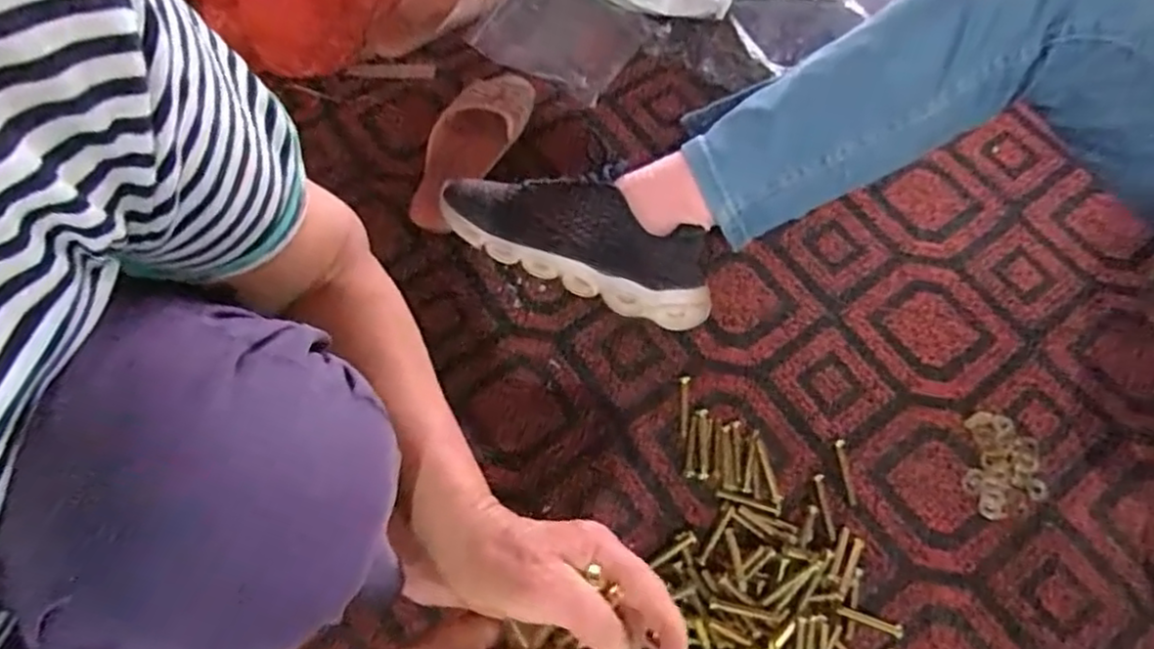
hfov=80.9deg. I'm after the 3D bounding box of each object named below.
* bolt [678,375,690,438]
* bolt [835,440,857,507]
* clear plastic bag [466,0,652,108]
[{"bbox_3d":[0.094,0.072,0.598,0.009,0.004,0.055,7,66,4],"label":"bolt"},{"bbox_3d":[0.227,0.125,0.571,0.009,0.004,0.054,-3,65,-1],"label":"bolt"},{"bbox_3d":[-0.020,-0.330,0.769,0.177,0.029,0.131,34,70,15],"label":"clear plastic bag"}]

